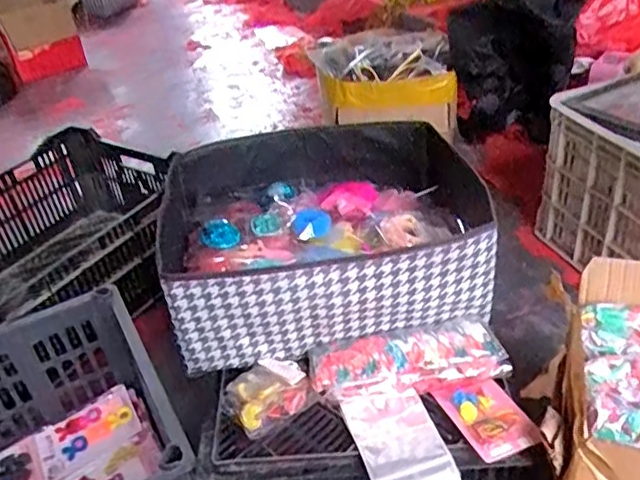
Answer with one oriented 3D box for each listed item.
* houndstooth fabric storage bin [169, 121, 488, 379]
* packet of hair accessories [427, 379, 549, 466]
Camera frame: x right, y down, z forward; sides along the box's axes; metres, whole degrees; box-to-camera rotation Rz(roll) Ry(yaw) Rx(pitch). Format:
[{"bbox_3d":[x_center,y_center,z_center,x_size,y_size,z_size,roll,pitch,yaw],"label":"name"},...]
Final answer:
[{"bbox_3d":[-0.007,-0.021,0.865,0.410,0.144,0.359,-9,37,-2],"label":"houndstooth fabric storage bin"},{"bbox_3d":[0.193,0.202,0.702,0.076,0.019,0.110,-16,38,-12],"label":"packet of hair accessories"}]

